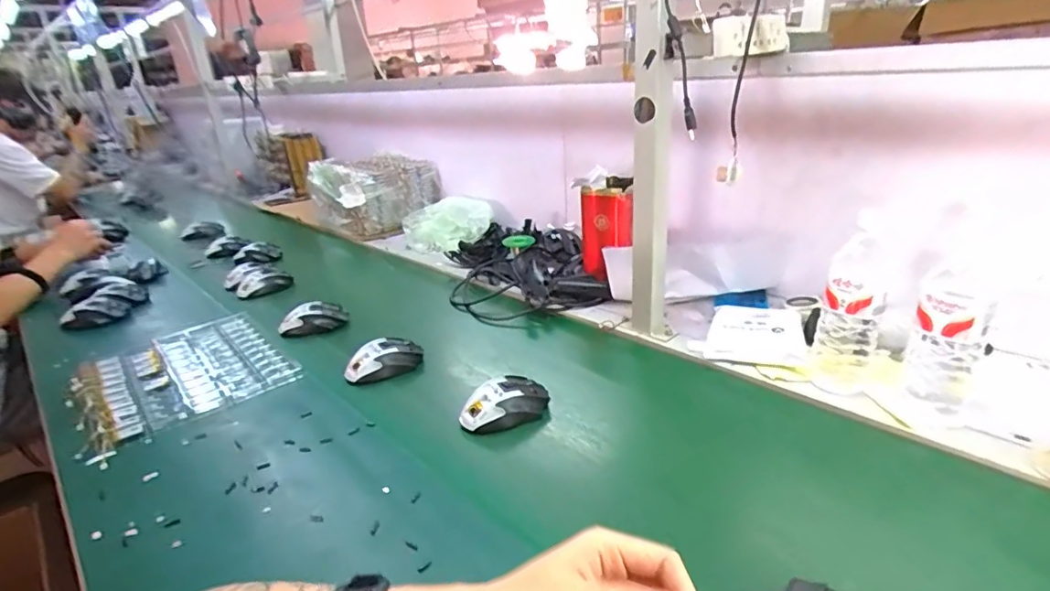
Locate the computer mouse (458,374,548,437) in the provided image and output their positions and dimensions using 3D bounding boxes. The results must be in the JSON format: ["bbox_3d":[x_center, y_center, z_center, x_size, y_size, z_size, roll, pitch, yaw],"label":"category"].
[{"bbox_3d":[-0.025,0.137,0.681,0.116,0.034,0.060,-14,25,-23],"label":"computer mouse"}]

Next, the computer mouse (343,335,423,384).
[{"bbox_3d":[-0.212,0.095,0.808,0.117,0.041,0.064,-11,24,-17],"label":"computer mouse"}]

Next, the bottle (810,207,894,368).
[{"bbox_3d":[0.405,0.004,0.653,0.063,0.183,0.075,-6,23,-6],"label":"bottle"}]

